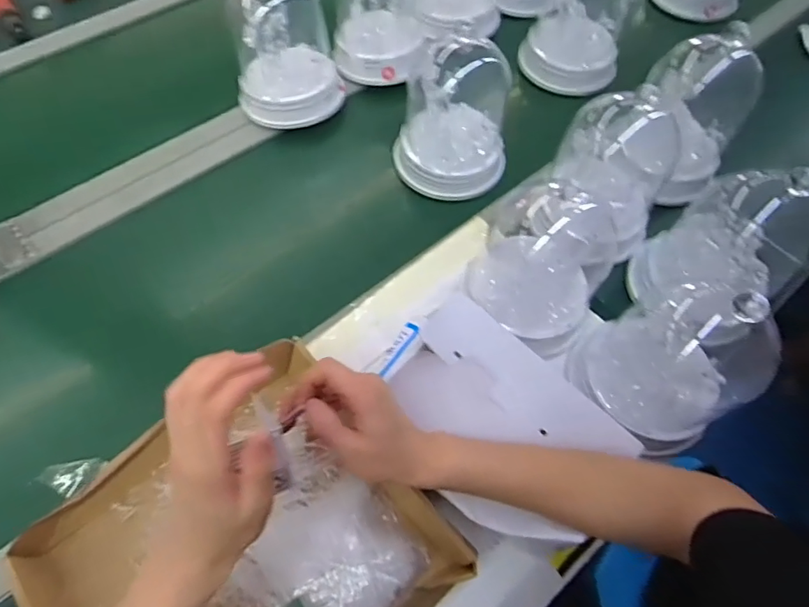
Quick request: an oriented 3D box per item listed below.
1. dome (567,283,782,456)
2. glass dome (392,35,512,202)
[{"bbox_3d":[0.253,0.040,0.472,0.126,0.190,0.137,-18,64,-11],"label":"dome"},{"bbox_3d":[0.069,-0.260,0.677,0.145,0.178,0.159,8,62,2],"label":"glass dome"}]

